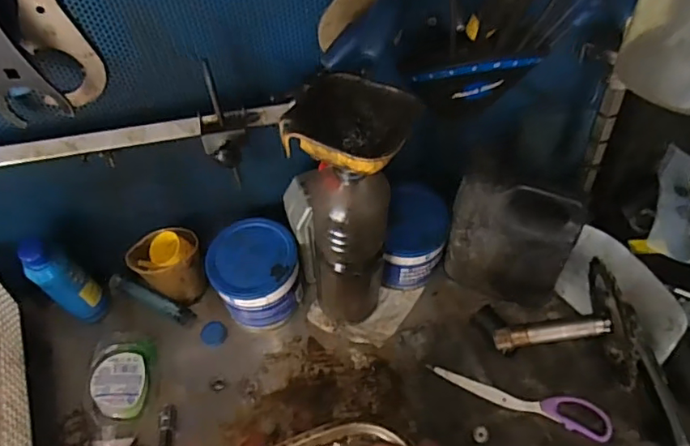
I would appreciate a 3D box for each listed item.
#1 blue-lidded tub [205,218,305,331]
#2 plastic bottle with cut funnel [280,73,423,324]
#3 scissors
[{"bbox_3d":[-0.104,0.065,0.653,0.098,0.101,0.098,-2,53,3],"label":"blue-lidded tub"},{"bbox_3d":[0.015,0.001,0.549,0.089,0.299,0.091,14,55,14],"label":"plastic bottle with cut funnel"},{"bbox_3d":[0.191,0.187,0.595,0.192,0.008,0.036,18,56,17],"label":"scissors"}]

